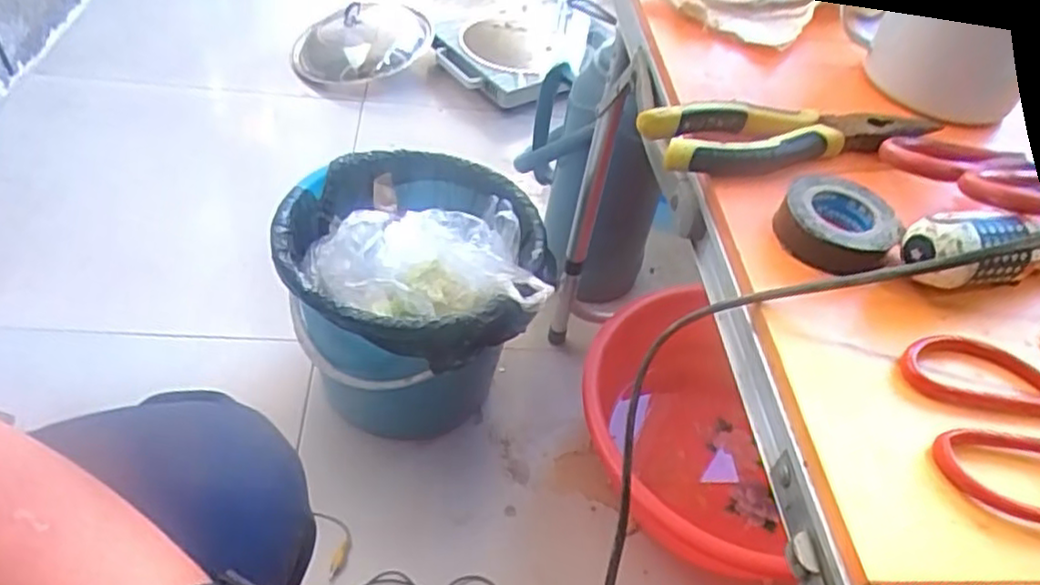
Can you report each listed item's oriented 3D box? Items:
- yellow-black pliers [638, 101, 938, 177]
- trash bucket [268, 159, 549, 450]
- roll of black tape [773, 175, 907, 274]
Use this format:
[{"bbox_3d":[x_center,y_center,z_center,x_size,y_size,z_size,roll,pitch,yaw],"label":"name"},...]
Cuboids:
[{"bbox_3d":[0.154,-0.086,0.388,0.168,0.028,0.042,-4,48,-9],"label":"yellow-black pliers"},{"bbox_3d":[-0.124,0.021,0.847,0.285,0.273,0.262,5,46,-5],"label":"trash bucket"},{"bbox_3d":[0.150,-0.033,0.337,0.051,0.019,0.052,3,47,-3],"label":"roll of black tape"}]

